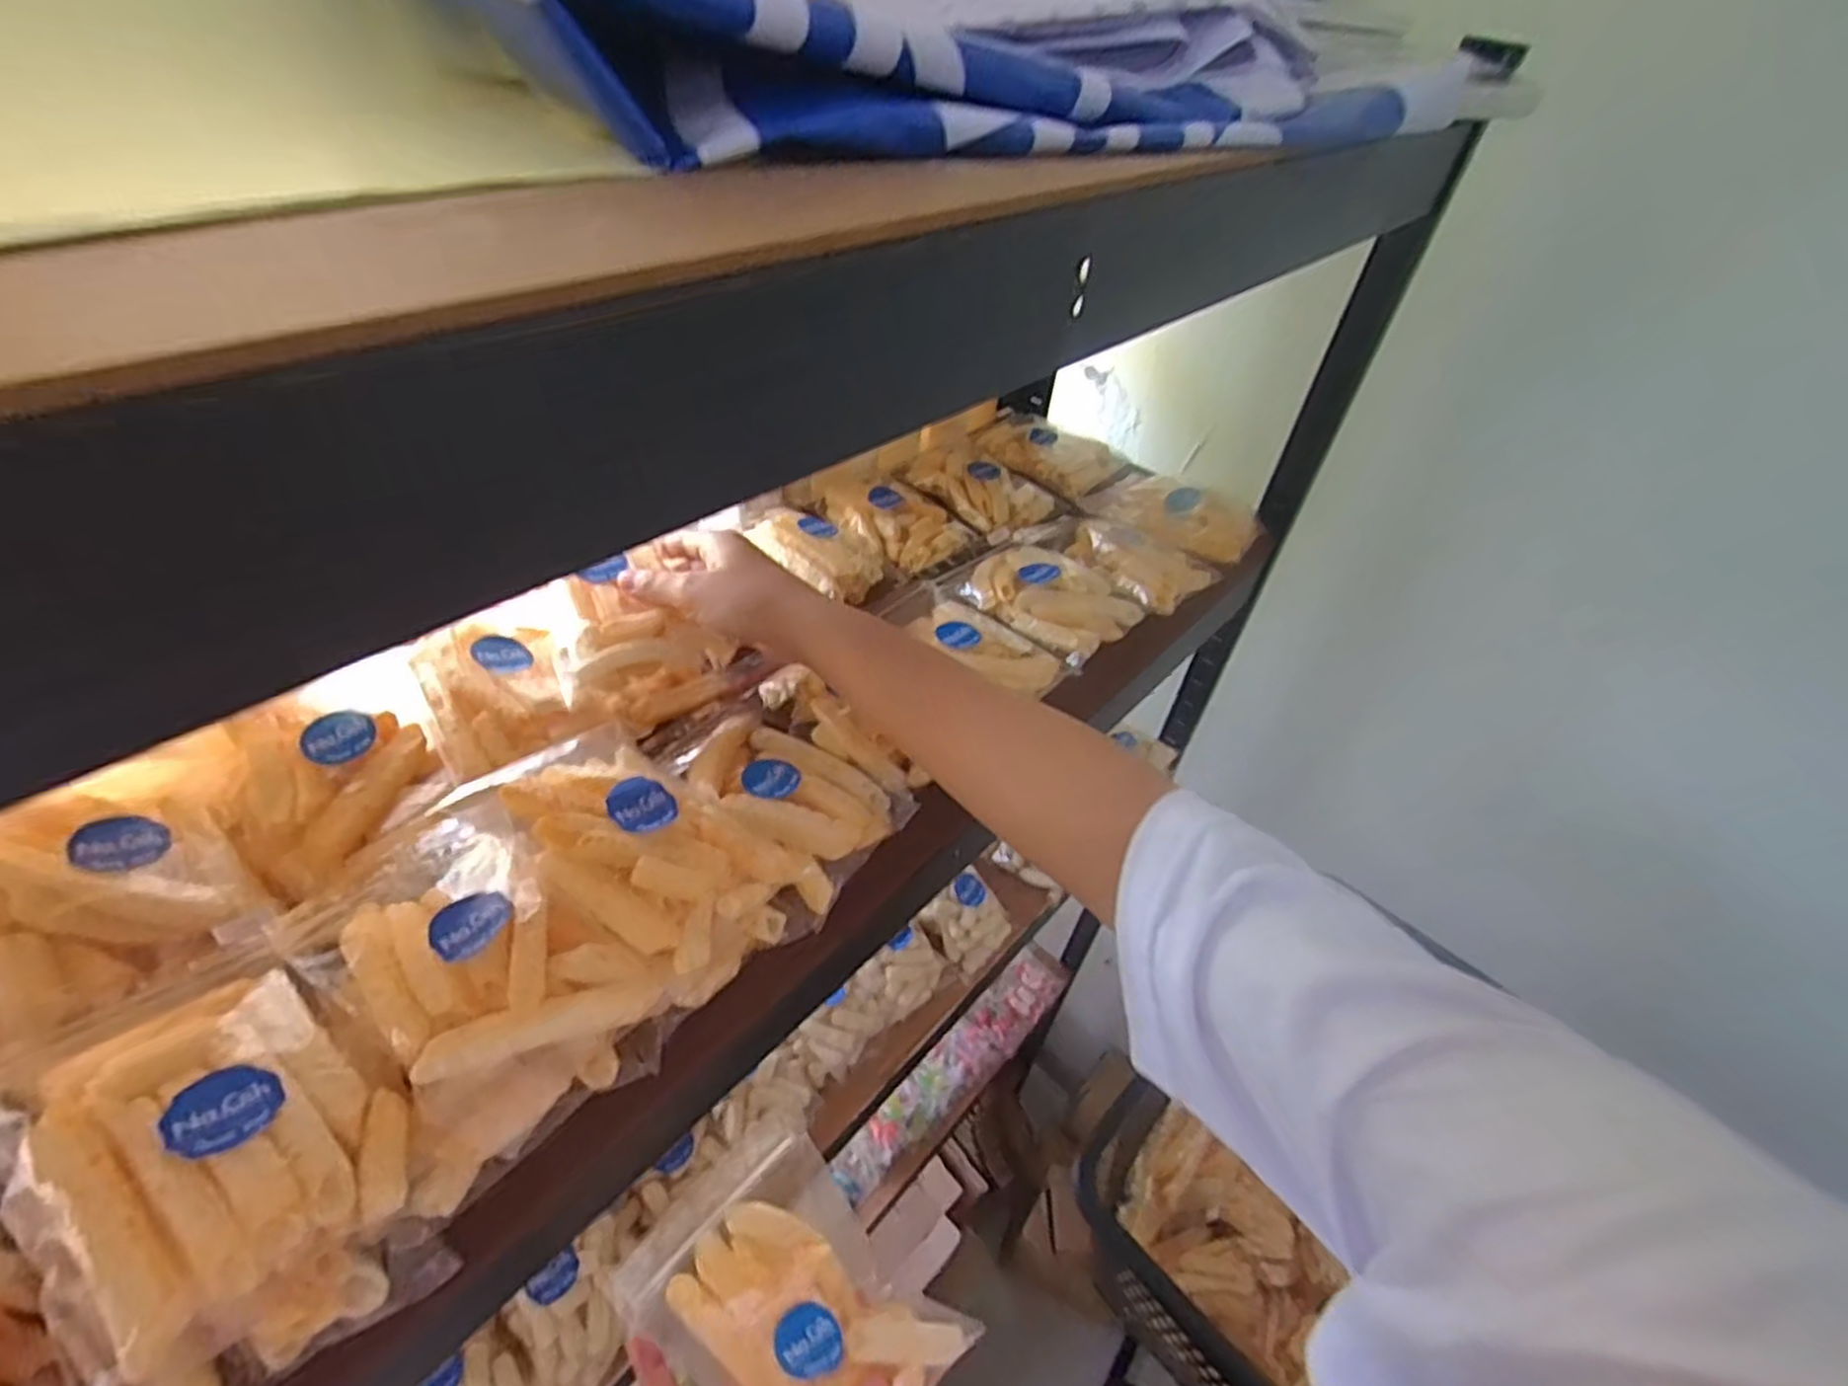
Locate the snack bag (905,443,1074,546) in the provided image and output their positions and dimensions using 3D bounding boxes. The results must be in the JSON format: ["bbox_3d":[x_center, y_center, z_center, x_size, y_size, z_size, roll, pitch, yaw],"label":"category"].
[{"bbox_3d":[0.045,-0.183,0.677,0.098,0.027,0.136,-32,56,-34],"label":"snack bag"}]

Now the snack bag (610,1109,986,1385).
[{"bbox_3d":[-0.059,0.268,0.349,0.132,0.048,0.094,36,50,26],"label":"snack bag"}]

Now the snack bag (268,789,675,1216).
[{"bbox_3d":[-0.181,0.107,0.317,0.097,0.051,0.140,-31,56,-33],"label":"snack bag"}]

